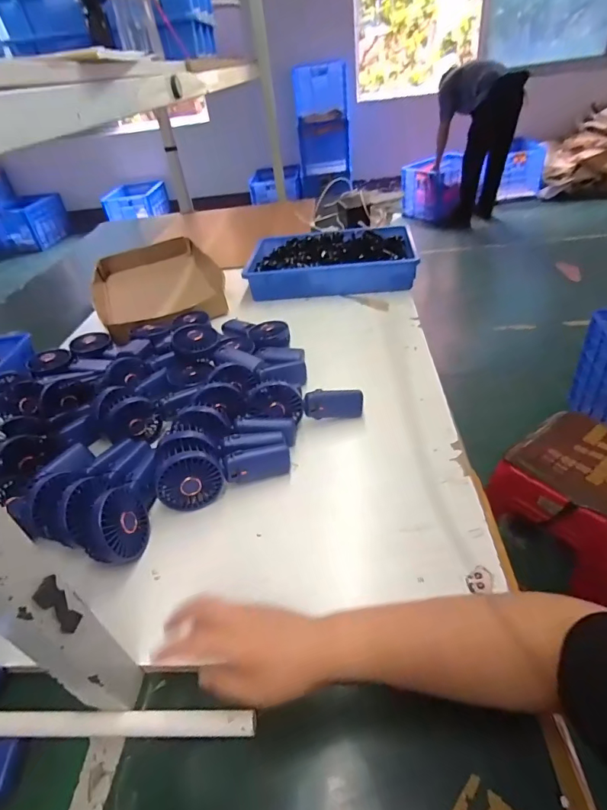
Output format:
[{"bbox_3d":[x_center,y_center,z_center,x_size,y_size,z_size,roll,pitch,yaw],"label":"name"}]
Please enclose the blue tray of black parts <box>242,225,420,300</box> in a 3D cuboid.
[{"bbox_3d":[0.070,-0.380,1.181,0.424,0.082,0.258,-2,38,6],"label":"blue tray of black parts"}]

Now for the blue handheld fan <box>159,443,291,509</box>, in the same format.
[{"bbox_3d":[-0.108,0.092,0.614,0.179,0.083,0.036,-19,39,-15],"label":"blue handheld fan"}]

